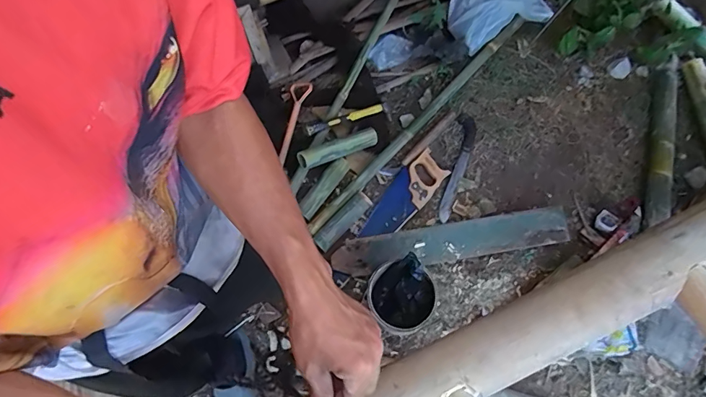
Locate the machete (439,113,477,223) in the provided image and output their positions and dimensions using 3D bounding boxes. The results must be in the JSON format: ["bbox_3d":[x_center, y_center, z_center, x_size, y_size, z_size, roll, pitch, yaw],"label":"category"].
[{"bbox_3d":[0.363,-0.108,1.454,0.074,0.033,0.401,12,70,8],"label":"machete"}]

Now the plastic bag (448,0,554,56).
[{"bbox_3d":[0.519,-0.702,1.565,0.322,0.139,0.242,-16,68,-1],"label":"plastic bag"}]

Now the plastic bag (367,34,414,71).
[{"bbox_3d":[0.144,-0.549,1.605,0.133,0.044,0.158,29,73,13],"label":"plastic bag"}]

